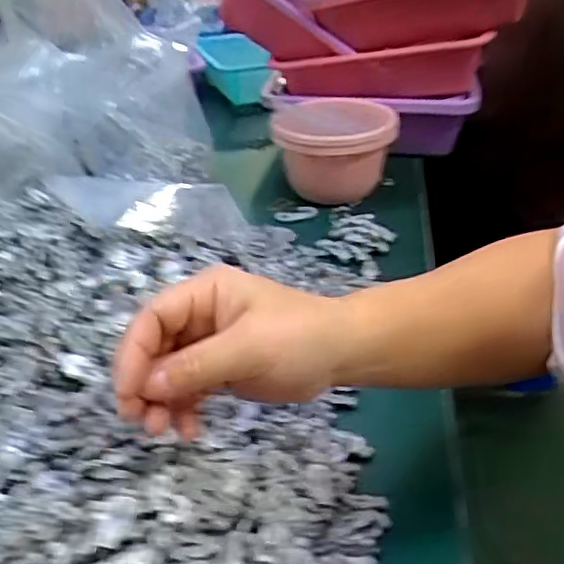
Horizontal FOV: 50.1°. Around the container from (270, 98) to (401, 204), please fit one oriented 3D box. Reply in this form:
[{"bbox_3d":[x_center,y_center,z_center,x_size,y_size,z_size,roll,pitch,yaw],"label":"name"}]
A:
[{"bbox_3d":[0.057,-0.144,0.679,0.129,0.087,0.125,-1,33,1],"label":"container"}]

